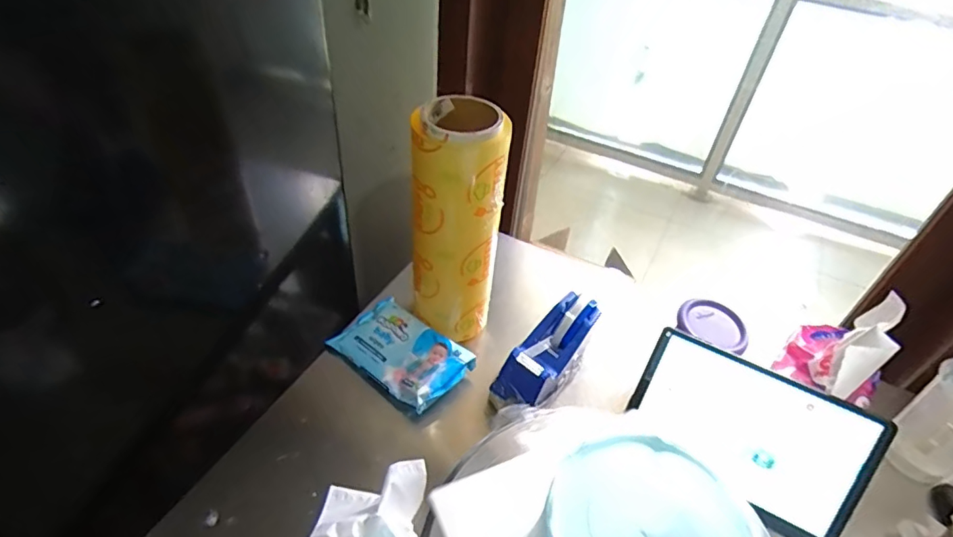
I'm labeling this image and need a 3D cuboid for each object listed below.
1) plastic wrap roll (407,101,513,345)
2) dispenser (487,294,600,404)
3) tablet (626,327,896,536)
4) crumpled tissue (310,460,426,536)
[{"bbox_3d":[-0.024,-0.052,0.649,0.107,0.294,0.096,6,43,1],"label":"plastic wrap roll"},{"bbox_3d":[0.090,0.099,0.645,0.065,0.093,0.161,34,51,27],"label":"dispenser"},{"bbox_3d":[0.298,0.183,0.580,0.239,0.151,0.014,25,11,19],"label":"tablet"},{"bbox_3d":[-0.105,0.259,0.521,0.111,0.044,0.105,-5,44,-10],"label":"crumpled tissue"}]

